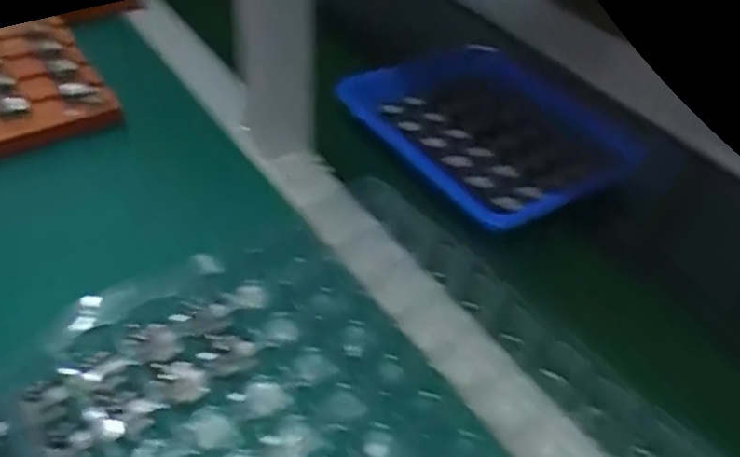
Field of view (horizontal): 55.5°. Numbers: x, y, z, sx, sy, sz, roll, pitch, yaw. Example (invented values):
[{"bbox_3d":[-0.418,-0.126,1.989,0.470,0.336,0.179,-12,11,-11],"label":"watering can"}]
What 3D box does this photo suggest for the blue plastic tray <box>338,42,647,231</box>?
[{"bbox_3d":[0.092,-0.090,0.593,0.168,0.036,0.230,-19,46,-26],"label":"blue plastic tray"}]

